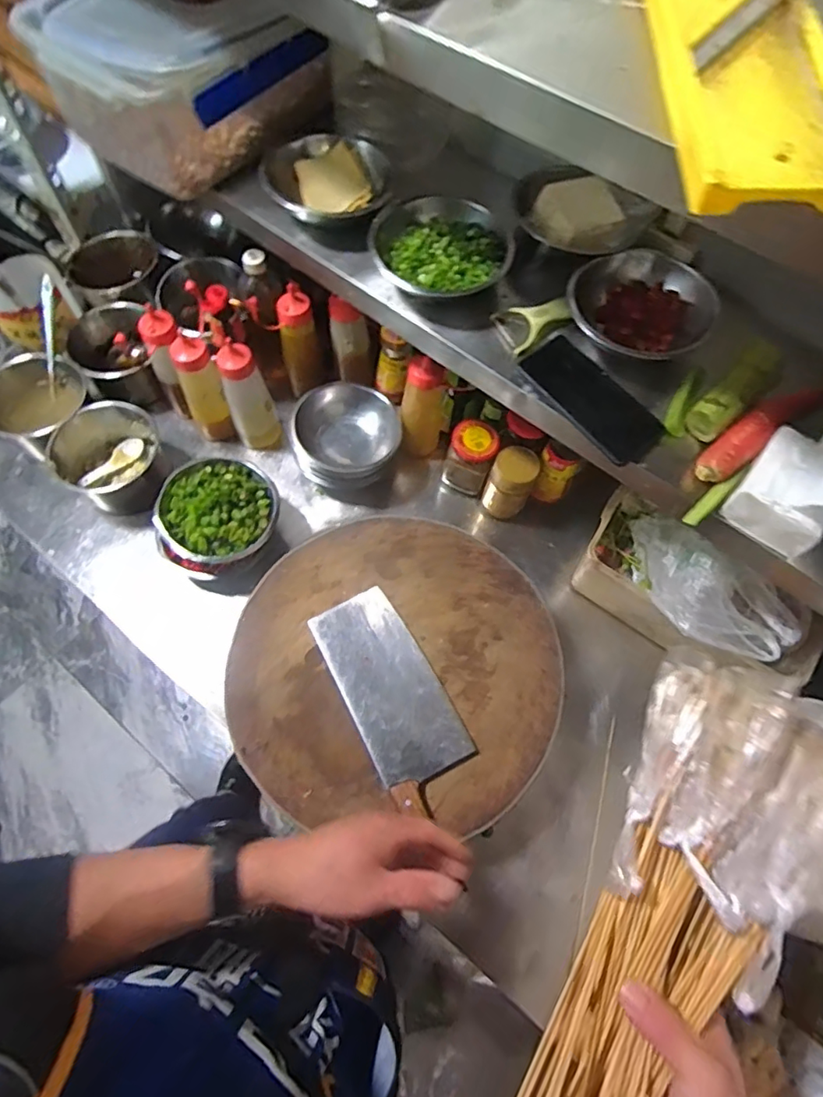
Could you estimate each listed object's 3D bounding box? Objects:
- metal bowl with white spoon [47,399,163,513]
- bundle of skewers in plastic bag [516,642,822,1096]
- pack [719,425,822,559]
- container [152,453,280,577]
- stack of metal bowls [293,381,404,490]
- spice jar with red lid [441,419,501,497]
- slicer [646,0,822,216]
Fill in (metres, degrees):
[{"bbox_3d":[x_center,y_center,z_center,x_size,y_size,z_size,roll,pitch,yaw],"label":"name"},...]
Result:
[{"bbox_3d":[-0.443,-0.134,0.832,0.142,0.108,0.141,1,66,-3],"label":"metal bowl with white spoon"},{"bbox_3d":[0.202,0.266,0.399,0.162,0.079,0.363,32,80,11],"label":"bundle of skewers in plastic bag"},{"bbox_3d":[0.376,-0.068,0.535,0.081,0.093,0.105,36,69,12],"label":"pack"},{"bbox_3d":[-0.271,-0.046,0.801,0.155,0.114,0.161,1,66,-3],"label":"container"},{"bbox_3d":[-0.102,-0.166,0.867,0.163,0.108,0.142,16,66,4],"label":"stack of metal bowls"},{"bbox_3d":[0.090,-0.139,0.863,0.070,0.106,0.067,1,66,-3],"label":"spice jar with red lid"},{"bbox_3d":[0.226,-0.365,0.392,0.104,0.026,0.343,3,66,-2],"label":"slicer"}]

